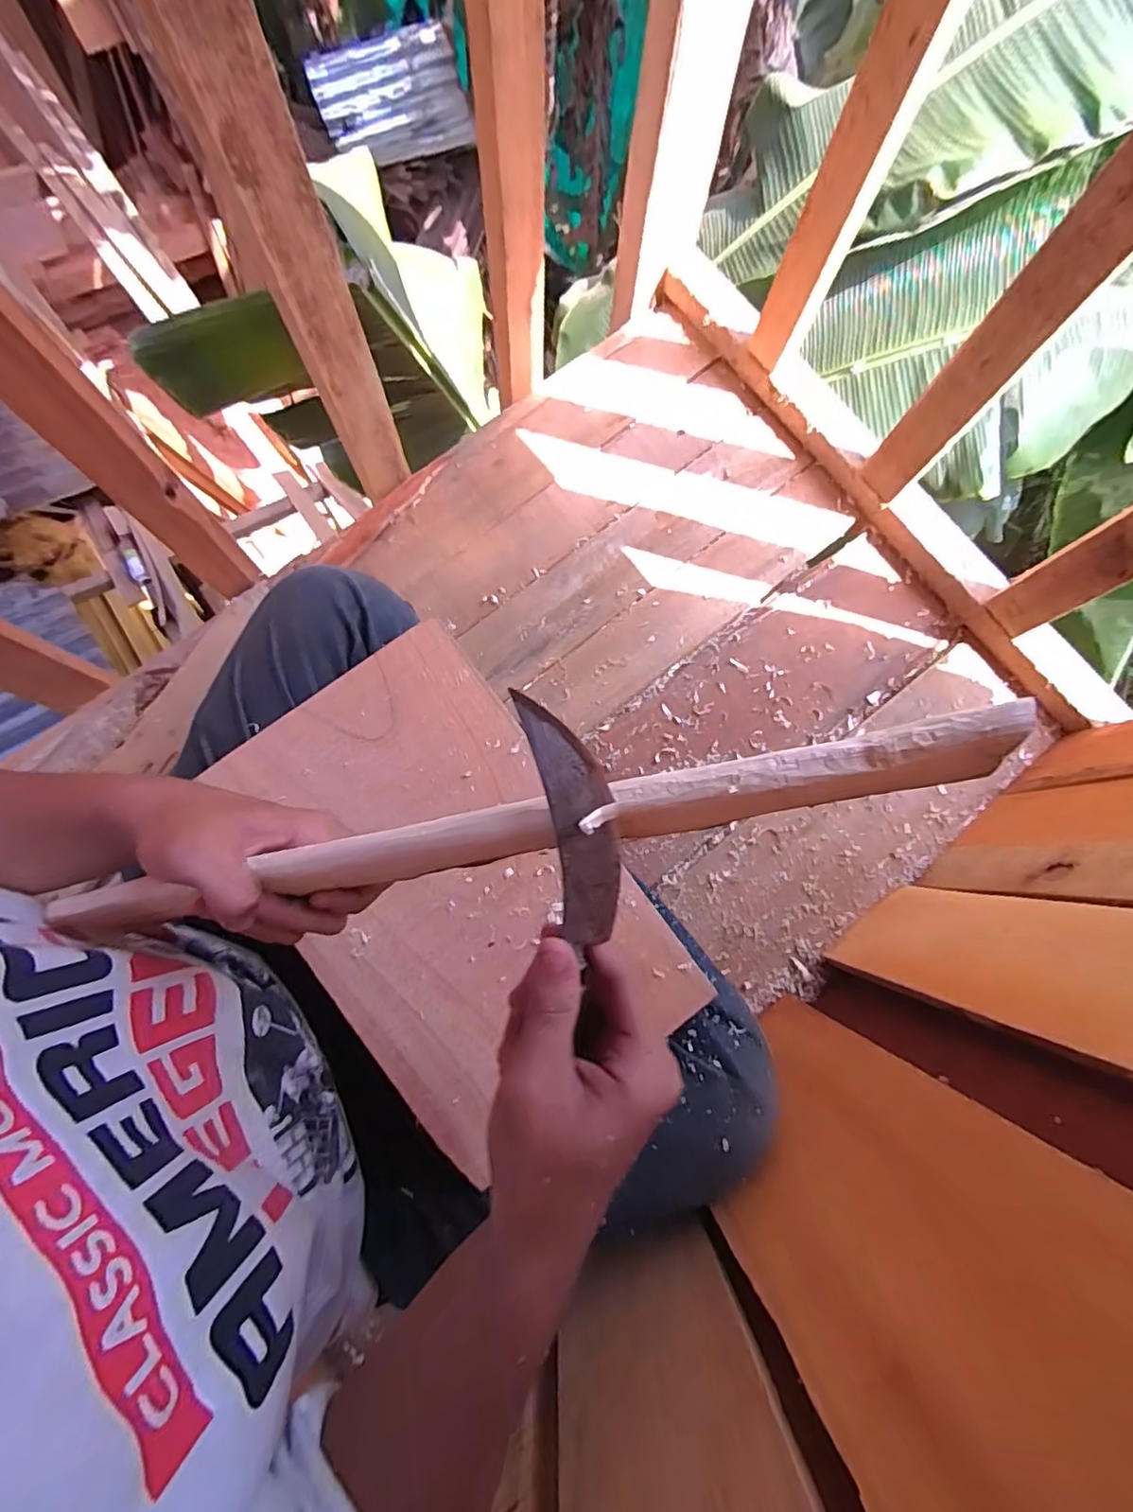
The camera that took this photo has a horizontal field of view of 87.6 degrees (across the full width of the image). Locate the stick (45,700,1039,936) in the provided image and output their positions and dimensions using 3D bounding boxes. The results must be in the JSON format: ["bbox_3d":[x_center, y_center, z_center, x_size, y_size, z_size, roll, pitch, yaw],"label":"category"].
[{"bbox_3d":[-0.061,0.041,0.254,0.431,0.028,0.021,-13,79,19],"label":"stick"}]

